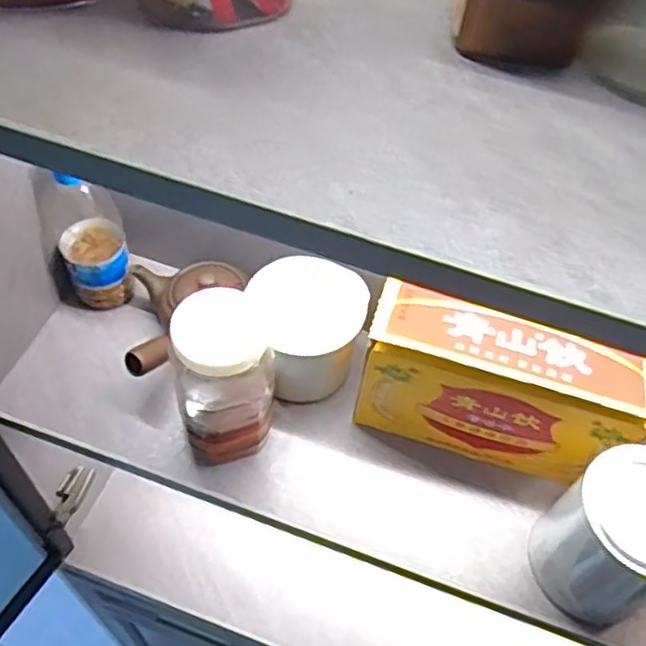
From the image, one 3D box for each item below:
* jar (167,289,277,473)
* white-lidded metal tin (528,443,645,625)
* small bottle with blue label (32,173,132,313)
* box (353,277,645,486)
[{"bbox_3d":[-0.084,0.050,0.589,0.080,0.164,0.081,2,55,-3],"label":"jar"},{"bbox_3d":[0.229,0.170,0.544,0.098,0.128,0.097,2,55,-3],"label":"white-lidded metal tin"},{"bbox_3d":[-0.234,-0.080,0.677,0.078,0.143,0.069,-20,59,-18],"label":"small bottle with blue label"},{"bbox_3d":[0.150,0.063,0.614,0.226,0.142,0.077,18,56,7],"label":"box"}]

